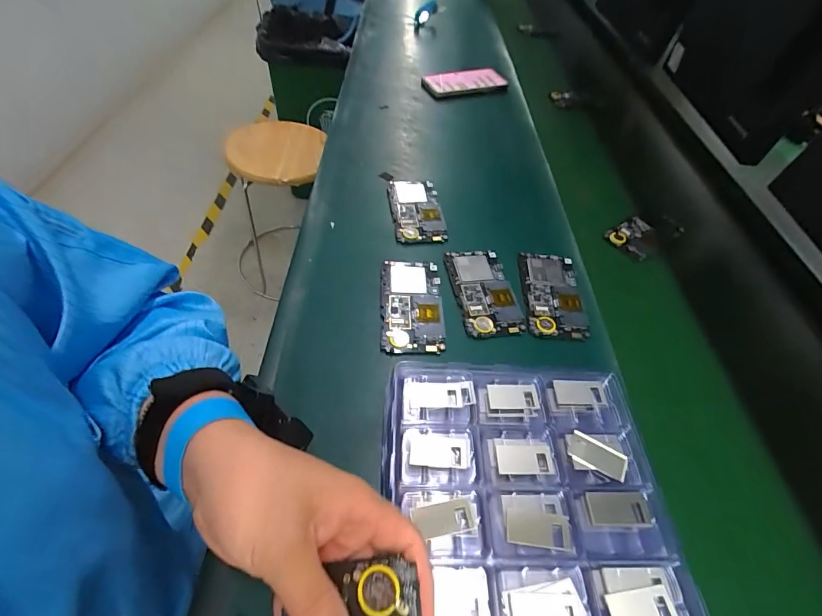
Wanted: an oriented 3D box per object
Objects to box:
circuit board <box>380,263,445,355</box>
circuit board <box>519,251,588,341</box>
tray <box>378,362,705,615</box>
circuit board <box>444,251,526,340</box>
[{"bbox_3d":[0.001,-0.005,0.452,0.066,0.007,0.125,0,52,-4],"label":"circuit board"},{"bbox_3d":[0.166,-0.018,0.478,0.068,0.007,0.126,6,52,0],"label":"circuit board"},{"bbox_3d":[0.090,0.213,0.255,0.195,0.033,0.380,-1,52,-5],"label":"tray"},{"bbox_3d":[0.083,-0.021,0.473,0.068,0.005,0.124,-5,52,-8],"label":"circuit board"}]

